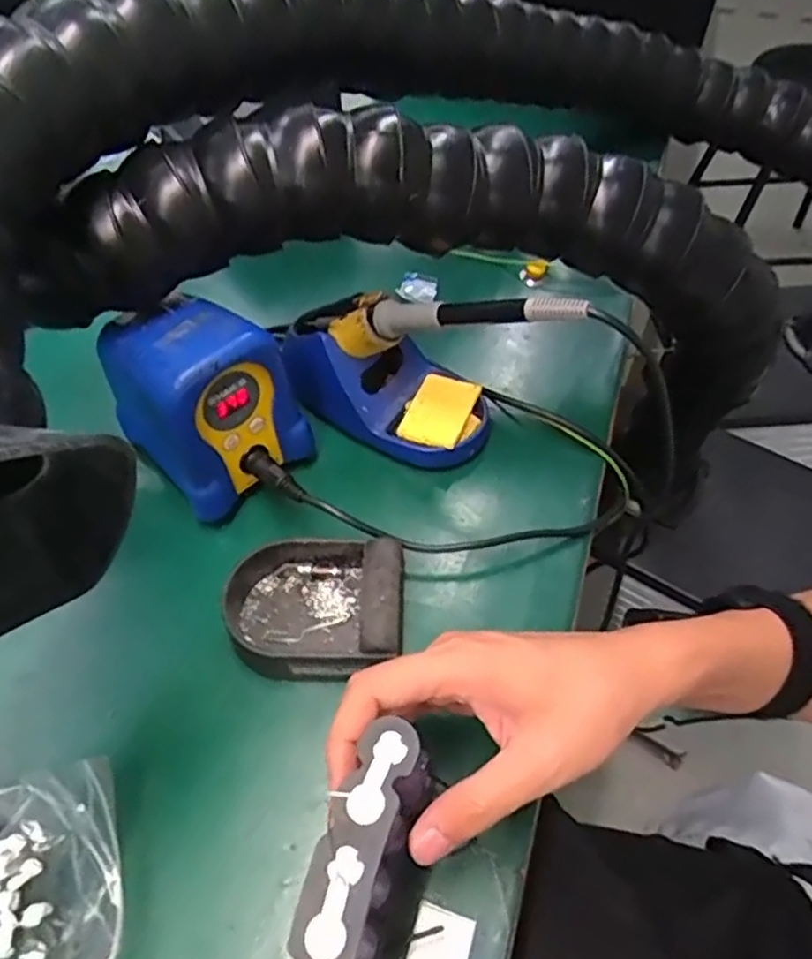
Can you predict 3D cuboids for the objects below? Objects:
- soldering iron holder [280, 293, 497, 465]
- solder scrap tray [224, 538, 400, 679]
[{"bbox_3d":[-0.009,-0.075,0.476,0.144,0.091,0.087,18,55,15],"label":"soldering iron holder"},{"bbox_3d":[-0.052,0.072,0.395,0.101,0.038,0.078,1,52,3],"label":"solder scrap tray"}]

